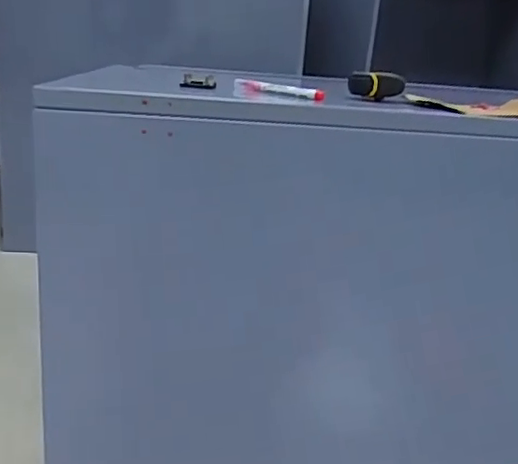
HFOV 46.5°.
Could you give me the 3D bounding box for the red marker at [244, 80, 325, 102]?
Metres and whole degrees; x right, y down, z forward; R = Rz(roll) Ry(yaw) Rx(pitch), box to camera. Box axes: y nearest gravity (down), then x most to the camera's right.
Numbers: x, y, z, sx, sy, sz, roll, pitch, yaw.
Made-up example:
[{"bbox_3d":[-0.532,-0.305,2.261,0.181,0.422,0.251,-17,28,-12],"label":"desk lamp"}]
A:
[{"bbox_3d":[0.027,-0.170,0.722,0.015,0.012,0.127,-10,22,-39],"label":"red marker"}]

